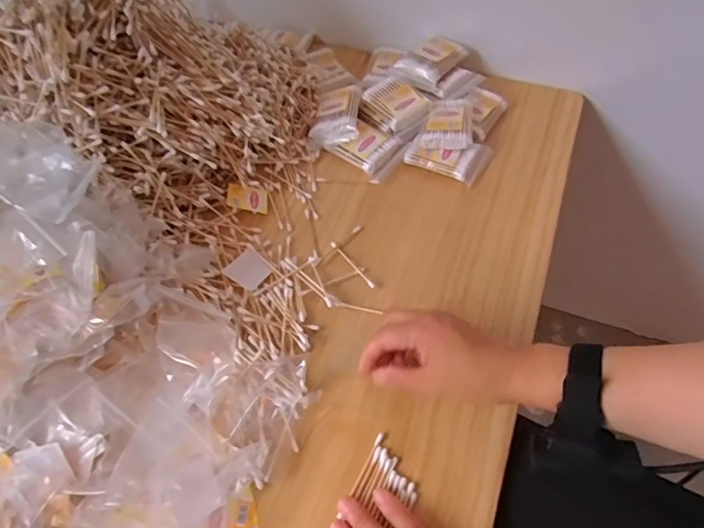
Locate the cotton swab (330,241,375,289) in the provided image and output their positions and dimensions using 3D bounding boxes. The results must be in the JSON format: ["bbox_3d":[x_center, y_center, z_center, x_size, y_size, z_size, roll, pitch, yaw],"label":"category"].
[{"bbox_3d":[0.000,0.000,0.483,0.005,0.007,0.070,-33,64,-18],"label":"cotton swab"}]

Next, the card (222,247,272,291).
[{"bbox_3d":[-0.103,0.006,0.475,0.037,0.004,0.038,38,60,10],"label":"card"}]

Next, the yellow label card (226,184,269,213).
[{"bbox_3d":[-0.115,-0.073,0.525,0.044,0.007,0.036,7,52,-13],"label":"yellow label card"}]

